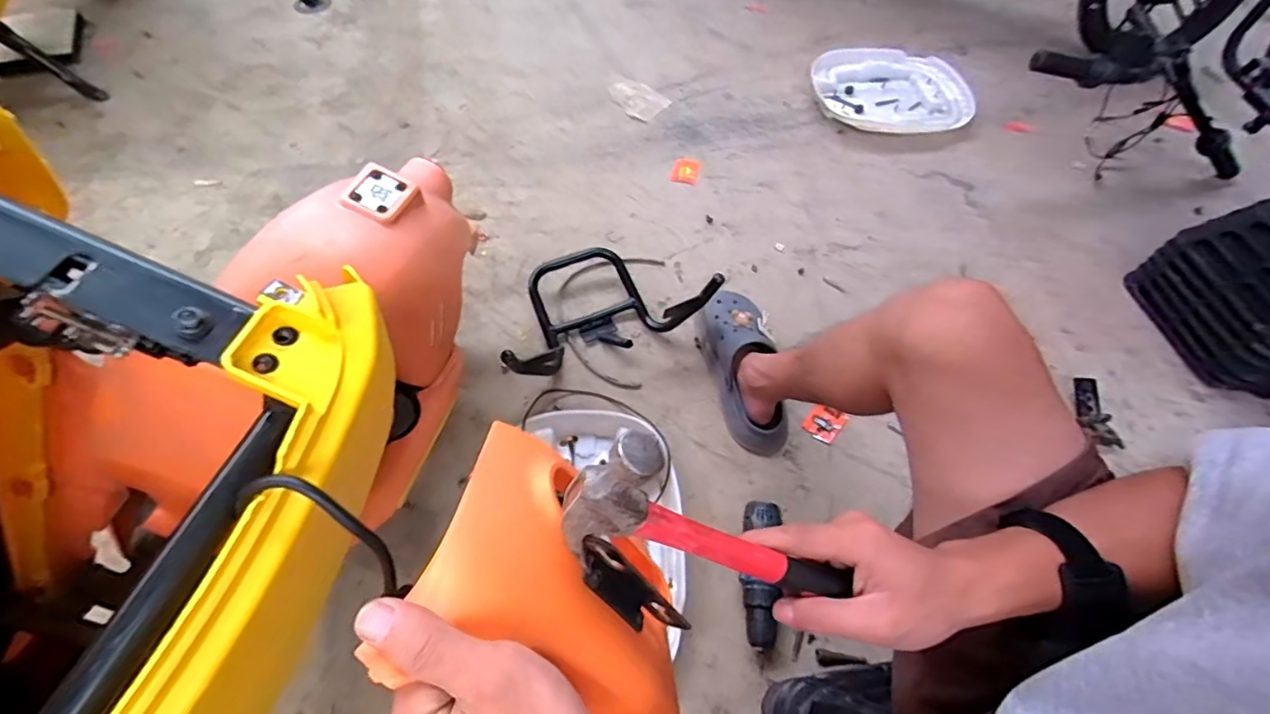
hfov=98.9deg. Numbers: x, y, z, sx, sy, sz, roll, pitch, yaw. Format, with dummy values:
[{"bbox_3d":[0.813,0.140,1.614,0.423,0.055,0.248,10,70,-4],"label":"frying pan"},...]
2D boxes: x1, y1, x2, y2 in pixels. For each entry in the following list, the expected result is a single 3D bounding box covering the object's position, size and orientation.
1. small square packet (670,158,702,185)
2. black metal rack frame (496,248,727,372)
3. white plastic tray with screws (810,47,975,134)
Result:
[{"bbox_3d":[0.104,-0.385,1.121,0.055,0.004,0.075,15,60,4],"label":"small square packet"},{"bbox_3d":[-0.064,-0.092,0.858,0.327,0.142,0.233,-20,63,-15],"label":"black metal rack frame"},{"bbox_3d":[0.611,-0.623,1.274,0.375,0.051,0.264,-11,61,-10],"label":"white plastic tray with screws"}]

